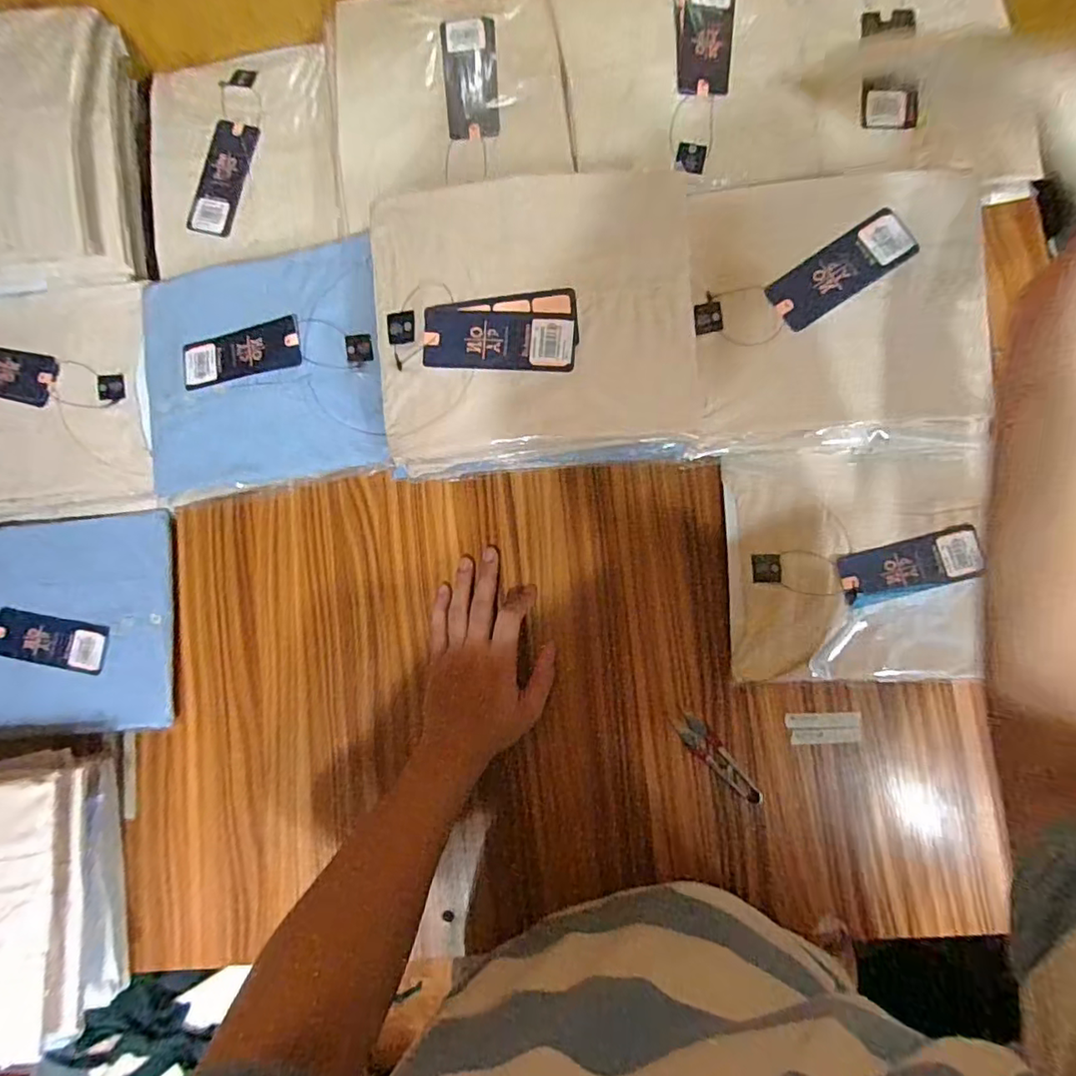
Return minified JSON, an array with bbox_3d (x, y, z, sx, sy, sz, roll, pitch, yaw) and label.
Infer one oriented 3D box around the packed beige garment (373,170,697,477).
[{"bbox_3d":[-0.003,-0.173,0.456,0.252,0.060,0.212,-4,83,5],"label":"packed beige garment"}]

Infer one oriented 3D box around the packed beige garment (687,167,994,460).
[{"bbox_3d":[0.246,-0.184,0.476,0.228,0.043,0.216,-1,84,6],"label":"packed beige garment"}]

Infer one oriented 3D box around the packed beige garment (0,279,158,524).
[{"bbox_3d":[-0.504,-0.129,0.558,0.253,0.043,0.222,-4,83,5],"label":"packed beige garment"}]

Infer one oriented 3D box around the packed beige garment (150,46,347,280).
[{"bbox_3d":[-0.299,-0.393,0.581,0.192,0.019,0.224,-7,83,5],"label":"packed beige garment"}]

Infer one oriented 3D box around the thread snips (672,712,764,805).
[{"bbox_3d":[0.164,0.202,0.515,0.026,0.004,0.095,-42,82,0],"label":"thread snips"}]

